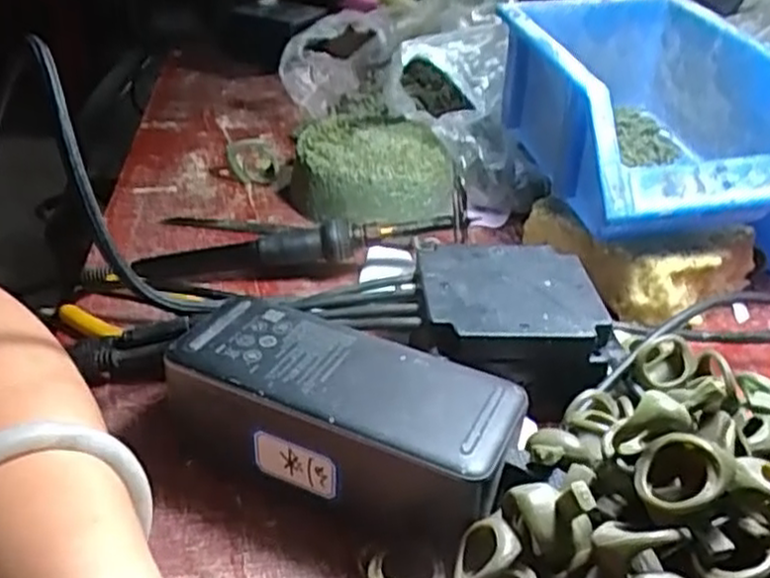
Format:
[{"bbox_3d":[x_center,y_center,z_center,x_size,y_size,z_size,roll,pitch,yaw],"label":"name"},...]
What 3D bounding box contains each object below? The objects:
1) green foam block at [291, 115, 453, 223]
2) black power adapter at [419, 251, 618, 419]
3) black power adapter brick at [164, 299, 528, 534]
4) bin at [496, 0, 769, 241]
[{"bbox_3d":[-0.010,-0.080,0.490,0.098,0.042,0.097,-5,33,-14],"label":"green foam block"},{"bbox_3d":[0.056,0.016,0.342,0.080,0.038,0.084,3,32,-2],"label":"black power adapter"},{"bbox_3d":[-0.017,0.052,0.282,0.126,0.051,0.054,16,34,19],"label":"black power adapter brick"},{"bbox_3d":[0.150,-0.106,0.435,0.125,0.084,0.194,-2,32,-8],"label":"bin"}]

